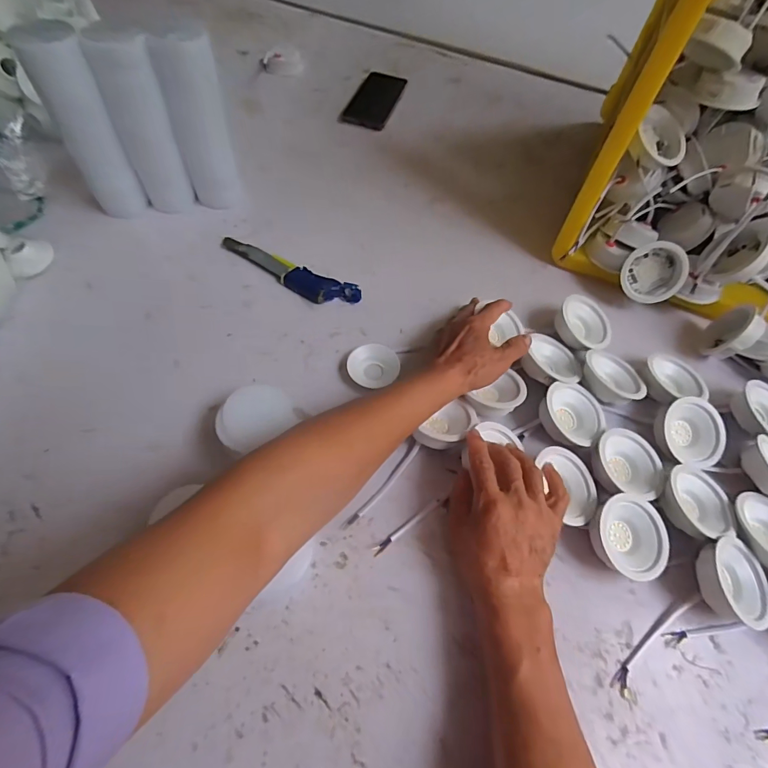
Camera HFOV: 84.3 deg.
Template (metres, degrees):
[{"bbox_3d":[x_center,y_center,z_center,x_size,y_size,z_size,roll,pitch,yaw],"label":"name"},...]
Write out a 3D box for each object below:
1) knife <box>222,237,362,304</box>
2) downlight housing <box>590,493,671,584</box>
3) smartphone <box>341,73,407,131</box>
[{"bbox_3d":[-0.124,-0.141,0.534,0.196,0.016,0.043,22,61,9],"label":"knife"},{"bbox_3d":[0.221,0.137,0.384,0.067,0.035,0.069,2,59,-3],"label":"downlight housing"},{"bbox_3d":[-0.014,-0.510,0.760,0.077,0.007,0.172,16,60,5],"label":"smartphone"}]

